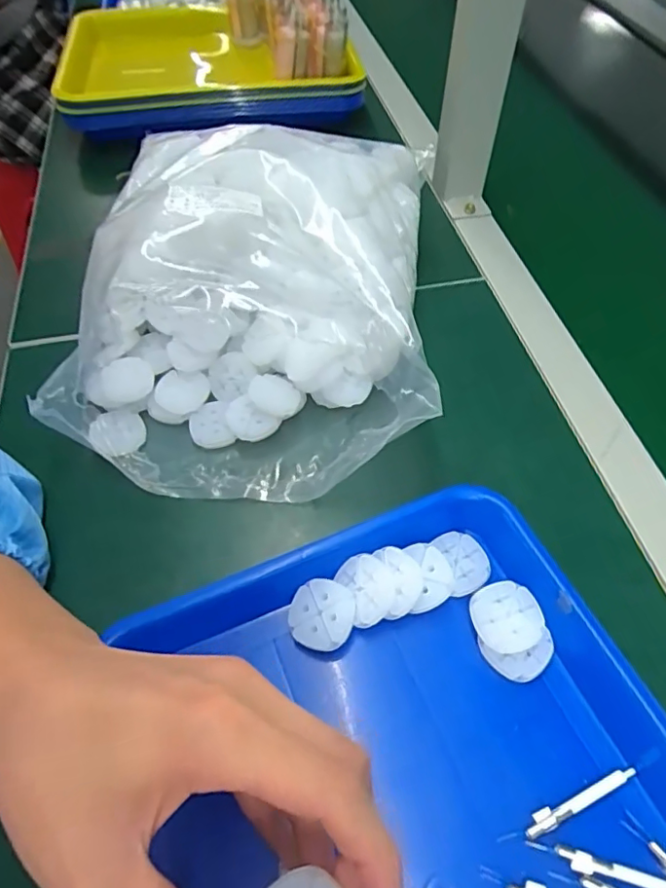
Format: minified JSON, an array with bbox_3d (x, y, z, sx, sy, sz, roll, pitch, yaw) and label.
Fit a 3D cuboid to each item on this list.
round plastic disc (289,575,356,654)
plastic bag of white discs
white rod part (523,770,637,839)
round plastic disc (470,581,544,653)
[{"bbox_3d":[-0.006,0.090,0.292,0.034,0.006,0.035,-6,63,13],"label":"round plastic disc"},{"bbox_3d":[-0.056,-0.127,0.411,0.247,0.115,0.328,1,54,4],"label":"plastic bag of white discs"},{"bbox_3d":[0.113,0.161,0.250,0.059,0.004,0.007,-20,55,-11],"label":"white rod part"},{"bbox_3d":[0.091,0.090,0.287,0.035,0.004,0.034,1,66,-2],"label":"round plastic disc"}]

